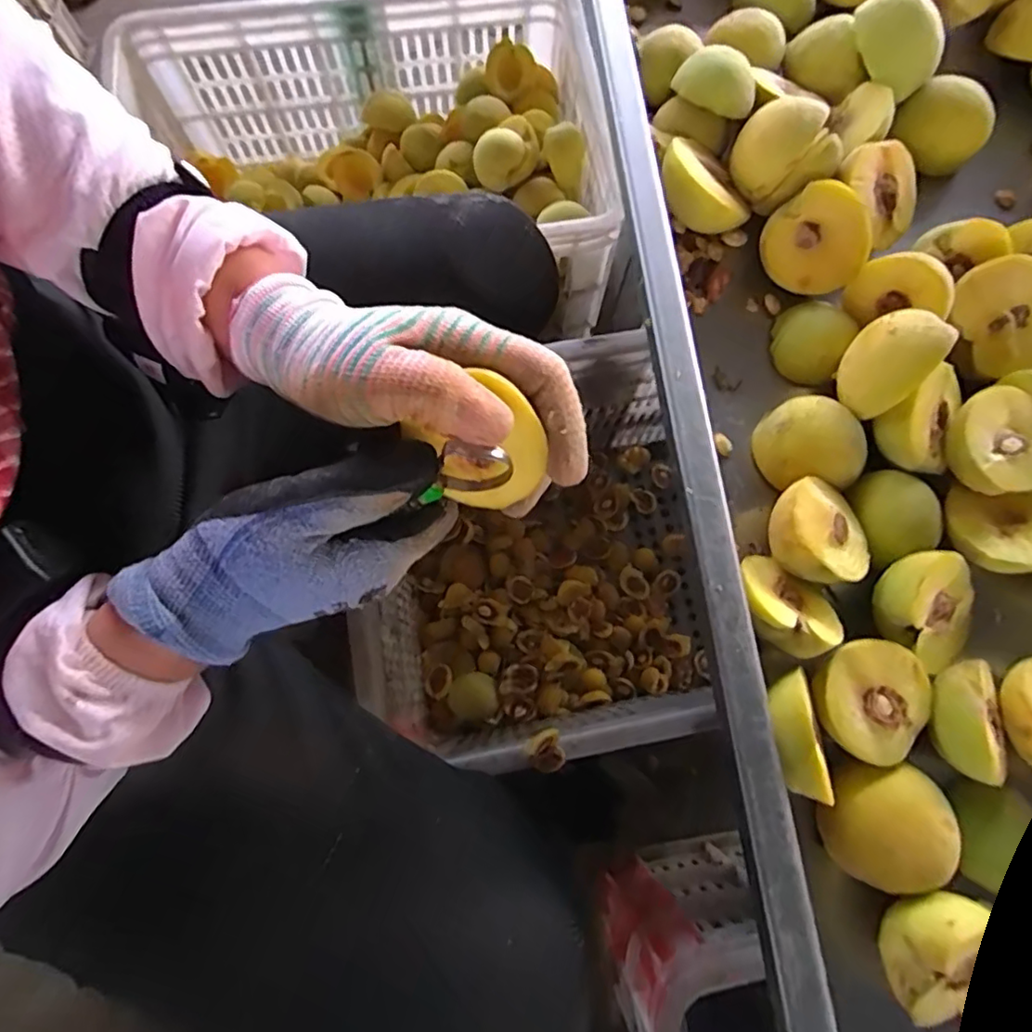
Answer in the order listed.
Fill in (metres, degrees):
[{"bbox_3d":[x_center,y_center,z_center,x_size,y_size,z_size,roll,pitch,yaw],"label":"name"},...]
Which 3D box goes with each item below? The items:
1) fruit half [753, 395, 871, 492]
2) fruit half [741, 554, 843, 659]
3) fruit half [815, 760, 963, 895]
[{"bbox_3d":[0.184,-0.046,0.363,0.056,0.030,0.056,0,76,-1],"label":"fruit half"},{"bbox_3d":[0.149,0.050,0.321,0.060,0.028,0.045,40,78,8],"label":"fruit half"},{"bbox_3d":[0.191,0.160,0.300,0.055,0.026,0.058,13,76,2],"label":"fruit half"}]

